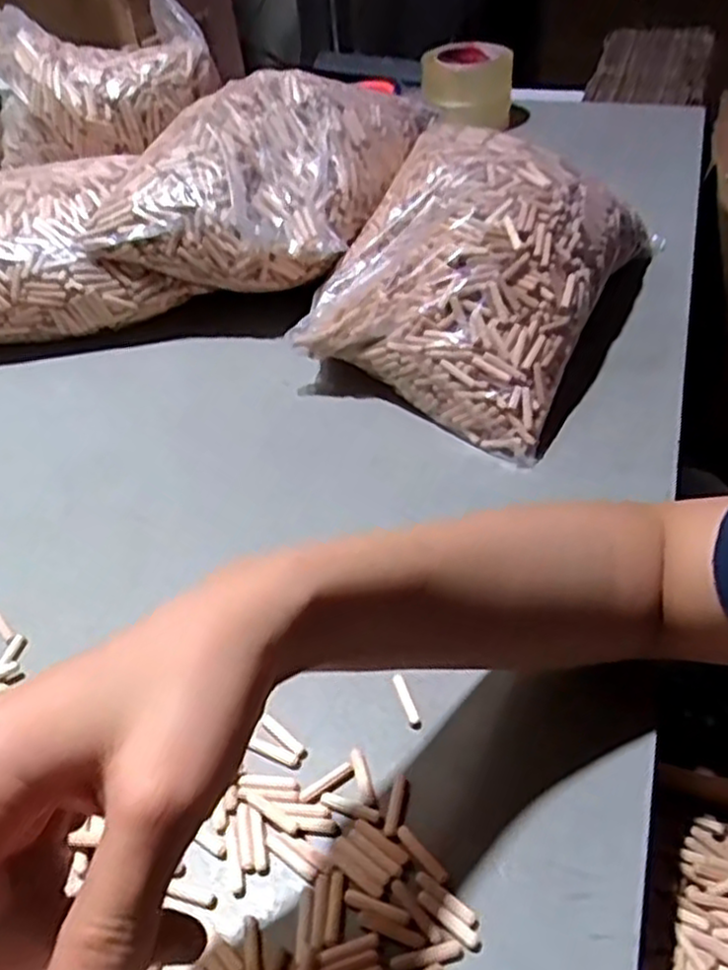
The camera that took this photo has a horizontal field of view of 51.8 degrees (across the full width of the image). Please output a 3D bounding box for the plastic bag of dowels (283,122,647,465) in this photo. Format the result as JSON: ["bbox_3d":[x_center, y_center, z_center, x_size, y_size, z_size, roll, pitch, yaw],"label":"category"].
[{"bbox_3d":[0.086,-0.180,0.606,0.215,0.117,0.294,17,49,21],"label":"plastic bag of dowels"}]

